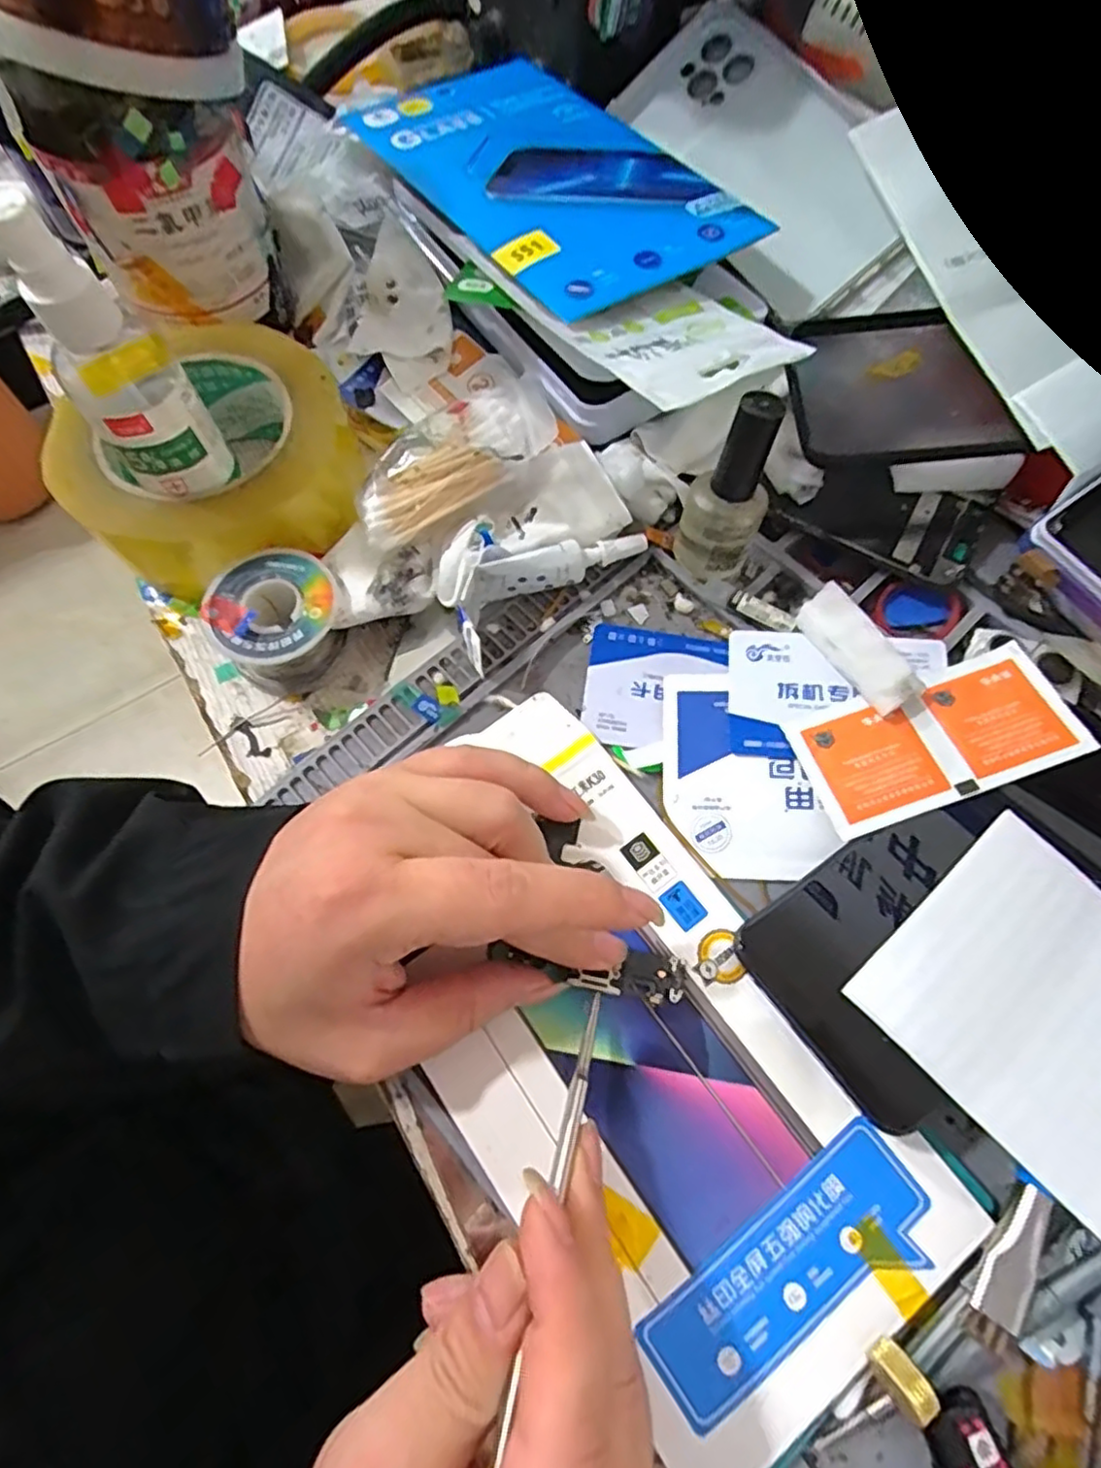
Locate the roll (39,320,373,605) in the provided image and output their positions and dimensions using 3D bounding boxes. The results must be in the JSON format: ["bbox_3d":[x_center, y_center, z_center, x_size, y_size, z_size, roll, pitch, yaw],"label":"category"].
[{"bbox_3d":[-0.154,-0.125,0.301,0.119,0.049,0.120,0,69,0],"label":"roll"}]

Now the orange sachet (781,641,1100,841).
[{"bbox_3d":[0.147,0.002,0.252,0.099,0.004,0.048,-20,62,-2],"label":"orange sachet"}]

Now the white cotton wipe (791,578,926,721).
[{"bbox_3d":[0.121,-0.033,0.263,0.023,0.010,0.055,-30,72,-11],"label":"white cotton wipe"}]

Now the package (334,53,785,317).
[{"bbox_3d":[-0.004,-0.270,0.315,0.115,0.006,0.201,-30,66,-13],"label":"package"}]

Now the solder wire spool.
[{"bbox_3d":[-0.115,-0.048,0.282,0.051,0.032,0.047,0,69,0],"label":"solder wire spool"}]

